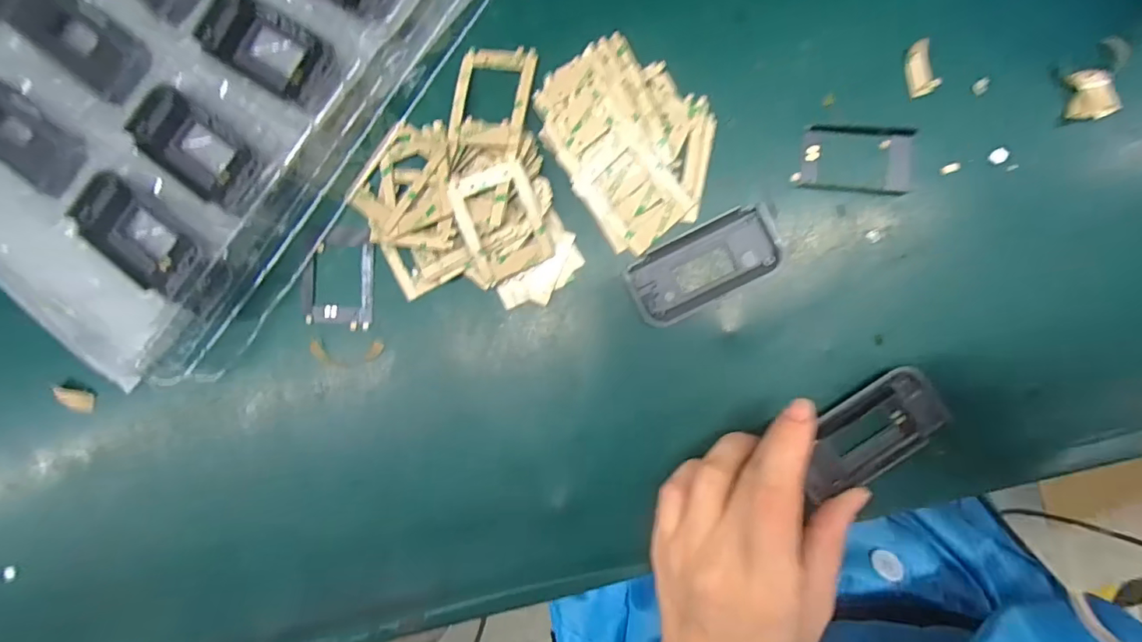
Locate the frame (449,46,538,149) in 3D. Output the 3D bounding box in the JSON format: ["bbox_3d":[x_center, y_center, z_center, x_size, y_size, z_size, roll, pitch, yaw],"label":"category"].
[{"bbox_3d":[-0.041,-0.117,0.275,0.039,0.006,0.054,8,84,7],"label":"frame"}]

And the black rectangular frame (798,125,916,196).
[{"bbox_3d":[0.143,-0.081,0.262,0.053,0.004,0.032,5,89,6],"label":"black rectangular frame"}]

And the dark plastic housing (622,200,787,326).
[{"bbox_3d":[0.067,-0.028,0.268,0.076,0.012,0.037,-27,86,4],"label":"dark plastic housing"}]

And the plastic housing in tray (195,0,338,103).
[{"bbox_3d":[-0.153,-0.139,0.267,0.076,0.013,0.034,33,91,6],"label":"plastic housing in tray"}]

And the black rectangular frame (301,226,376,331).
[{"bbox_3d":[-0.127,-0.024,0.288,0.039,0.004,0.054,5,89,6],"label":"black rectangular frame"}]

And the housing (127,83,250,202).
[{"bbox_3d":[-0.193,-0.090,0.262,0.067,0.009,0.033,39,92,6],"label":"housing"}]

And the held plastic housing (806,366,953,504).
[{"bbox_3d":[0.146,0.056,0.260,0.075,0.006,0.038,-37,92,5],"label":"held plastic housing"}]

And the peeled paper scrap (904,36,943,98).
[{"bbox_3d":[0.173,-0.125,0.259,0.014,0.004,0.026,-13,87,5],"label":"peeled paper scrap"}]

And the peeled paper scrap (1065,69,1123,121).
[{"bbox_3d":[0.250,-0.108,0.252,0.019,0.007,0.022,-5,88,6],"label":"peeled paper scrap"}]

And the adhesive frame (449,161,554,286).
[{"bbox_3d":[-0.035,-0.051,0.267,0.040,0.004,0.054,-23,101,-7],"label":"adhesive frame"}]

